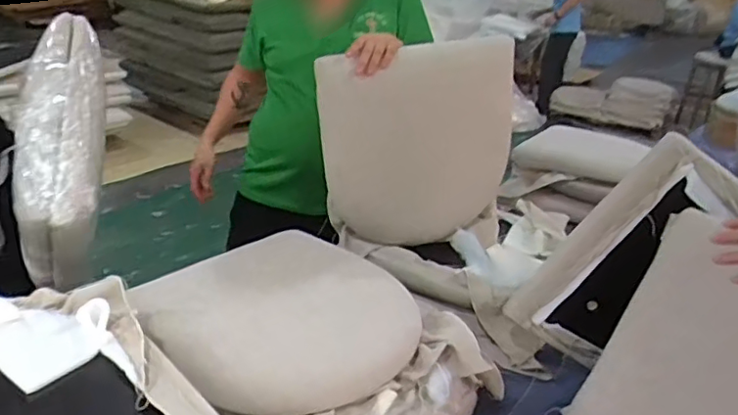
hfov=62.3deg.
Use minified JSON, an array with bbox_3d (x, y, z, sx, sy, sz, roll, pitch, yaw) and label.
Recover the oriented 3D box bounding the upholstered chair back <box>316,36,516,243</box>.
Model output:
[{"bbox_3d":[0.107,-0.145,1.414,0.463,0.457,0.101,-2,26,-16],"label":"upholstered chair back"}]

